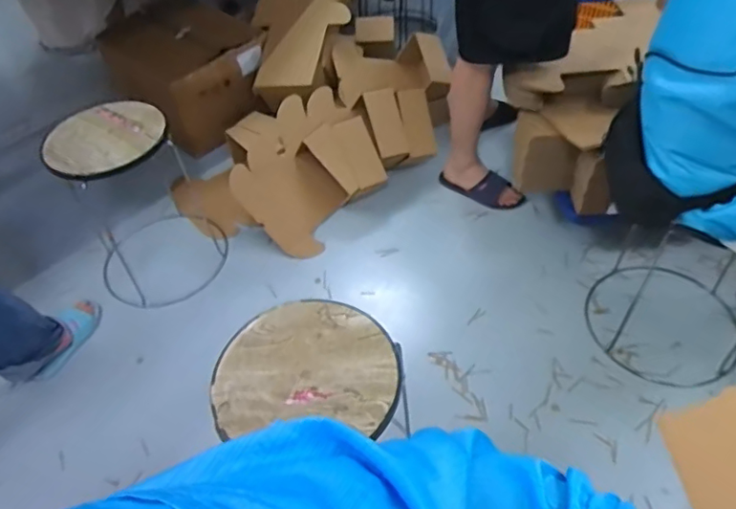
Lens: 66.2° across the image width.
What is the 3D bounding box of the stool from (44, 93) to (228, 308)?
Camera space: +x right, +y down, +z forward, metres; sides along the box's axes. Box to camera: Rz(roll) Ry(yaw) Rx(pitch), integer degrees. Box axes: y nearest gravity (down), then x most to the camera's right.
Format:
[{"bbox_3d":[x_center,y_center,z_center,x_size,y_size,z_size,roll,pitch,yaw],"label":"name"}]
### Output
[{"bbox_3d":[-0.610,-0.166,1.489,0.345,0.437,0.384,-20,49,-13],"label":"stool"}]

